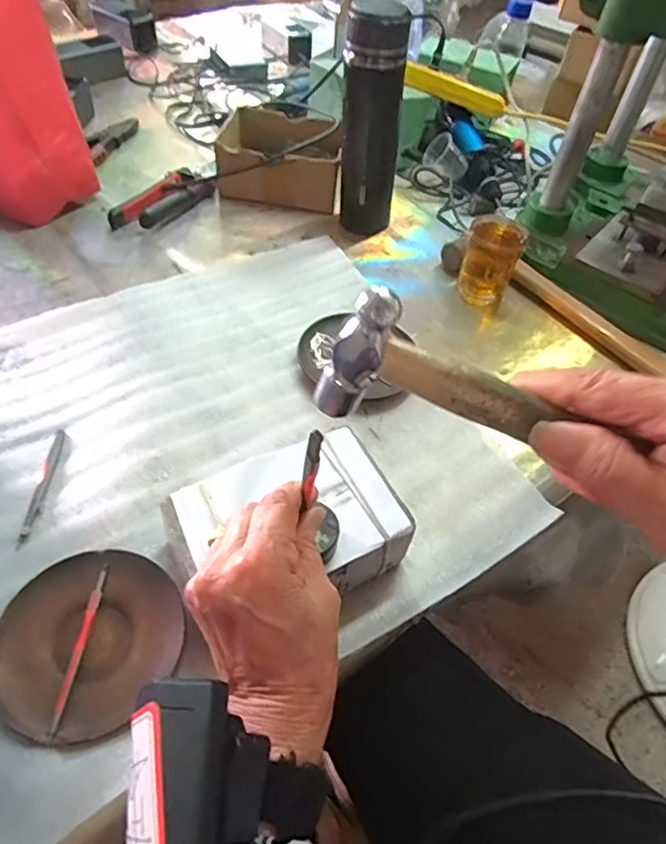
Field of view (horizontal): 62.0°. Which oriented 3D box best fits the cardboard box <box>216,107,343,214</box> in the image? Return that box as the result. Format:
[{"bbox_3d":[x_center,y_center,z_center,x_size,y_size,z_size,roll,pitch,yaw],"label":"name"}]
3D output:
[{"bbox_3d":[-0.068,-0.346,0.738,0.156,0.071,0.127,5,50,-1],"label":"cardboard box"}]

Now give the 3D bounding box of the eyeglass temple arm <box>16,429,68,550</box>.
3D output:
[{"bbox_3d":[-0.224,0.048,0.428,0.010,0.007,0.104,2,50,-4],"label":"eyeglass temple arm"}]

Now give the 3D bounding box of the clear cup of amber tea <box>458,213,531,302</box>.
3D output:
[{"bbox_3d":[0.175,-0.181,0.619,0.059,0.082,0.060,3,50,-3],"label":"clear cup of amber tea"}]

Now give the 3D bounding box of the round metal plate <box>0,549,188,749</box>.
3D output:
[{"bbox_3d":[-0.155,0.137,0.353,0.106,0.012,0.112,3,50,-3],"label":"round metal plate"}]

